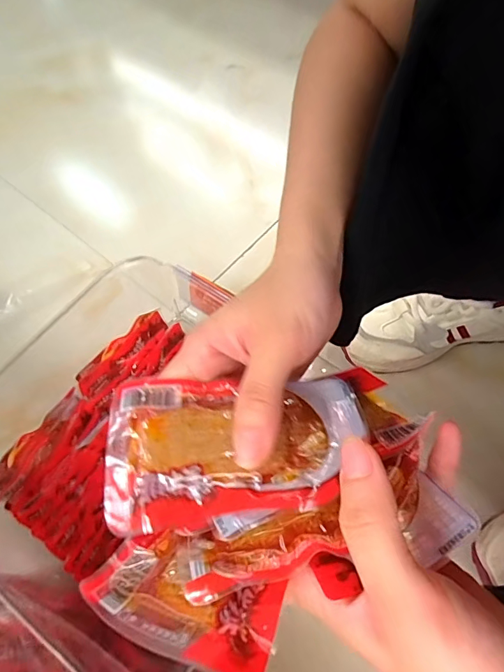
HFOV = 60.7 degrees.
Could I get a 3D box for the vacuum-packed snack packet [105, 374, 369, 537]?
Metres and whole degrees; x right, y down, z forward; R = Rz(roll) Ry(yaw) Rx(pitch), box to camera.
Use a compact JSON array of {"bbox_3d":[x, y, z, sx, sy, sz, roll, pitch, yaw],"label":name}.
[{"bbox_3d":[-0.005,0.047,0.194,0.113,0.022,0.063,-7,63,-4],"label":"vacuum-packed snack packet"}]

